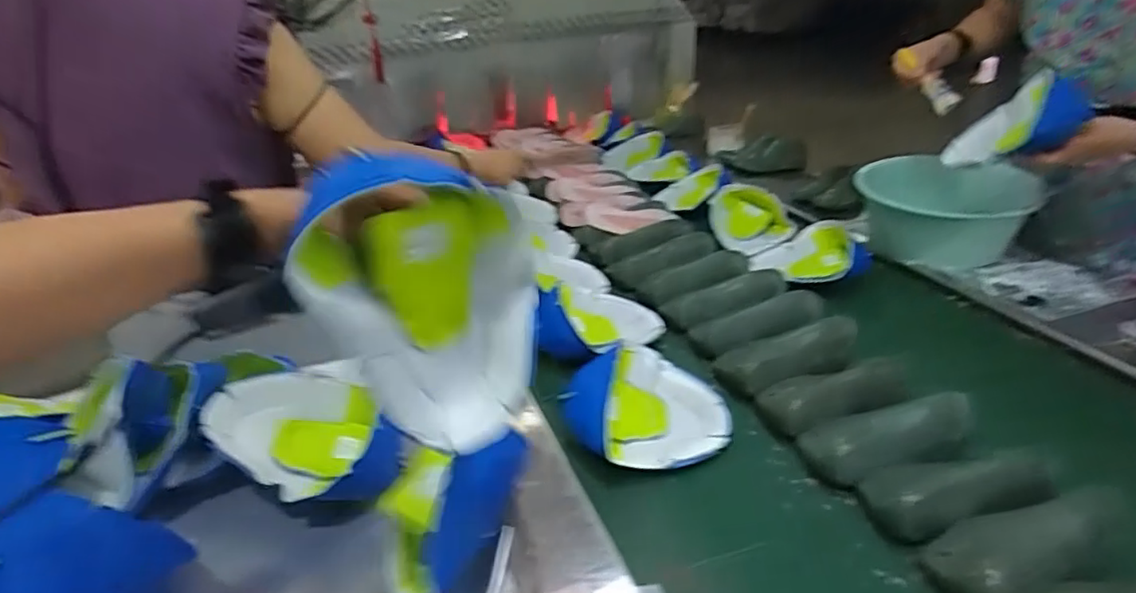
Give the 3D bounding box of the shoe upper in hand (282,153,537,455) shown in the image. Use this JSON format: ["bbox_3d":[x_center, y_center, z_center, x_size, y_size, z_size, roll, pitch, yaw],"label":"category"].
[{"bbox_3d":[-0.100,0.001,0.438,0.153,0.183,0.096,-5,29,-8],"label":"shoe upper in hand"}]

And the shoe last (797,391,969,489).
[{"bbox_3d":[0.389,0.164,0.765,0.200,0.077,0.091,-11,30,-18],"label":"shoe last"}]

